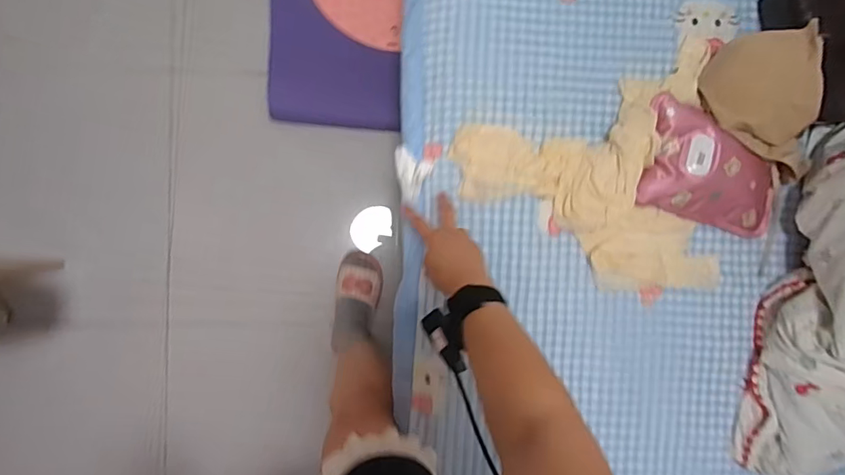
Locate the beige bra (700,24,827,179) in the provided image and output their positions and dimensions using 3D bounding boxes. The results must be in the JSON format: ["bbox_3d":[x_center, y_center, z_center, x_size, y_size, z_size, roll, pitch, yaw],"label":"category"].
[{"bbox_3d":[0.528,-0.195,0.766,0.156,0.082,0.233,-23,91,-5],"label":"beige bra"}]

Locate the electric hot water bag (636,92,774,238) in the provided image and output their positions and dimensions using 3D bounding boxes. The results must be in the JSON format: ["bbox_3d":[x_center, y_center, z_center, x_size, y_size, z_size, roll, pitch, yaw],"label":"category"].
[{"bbox_3d":[0.453,-0.106,0.771,0.244,0.056,0.168,15,94,-7],"label":"electric hot water bag"}]

